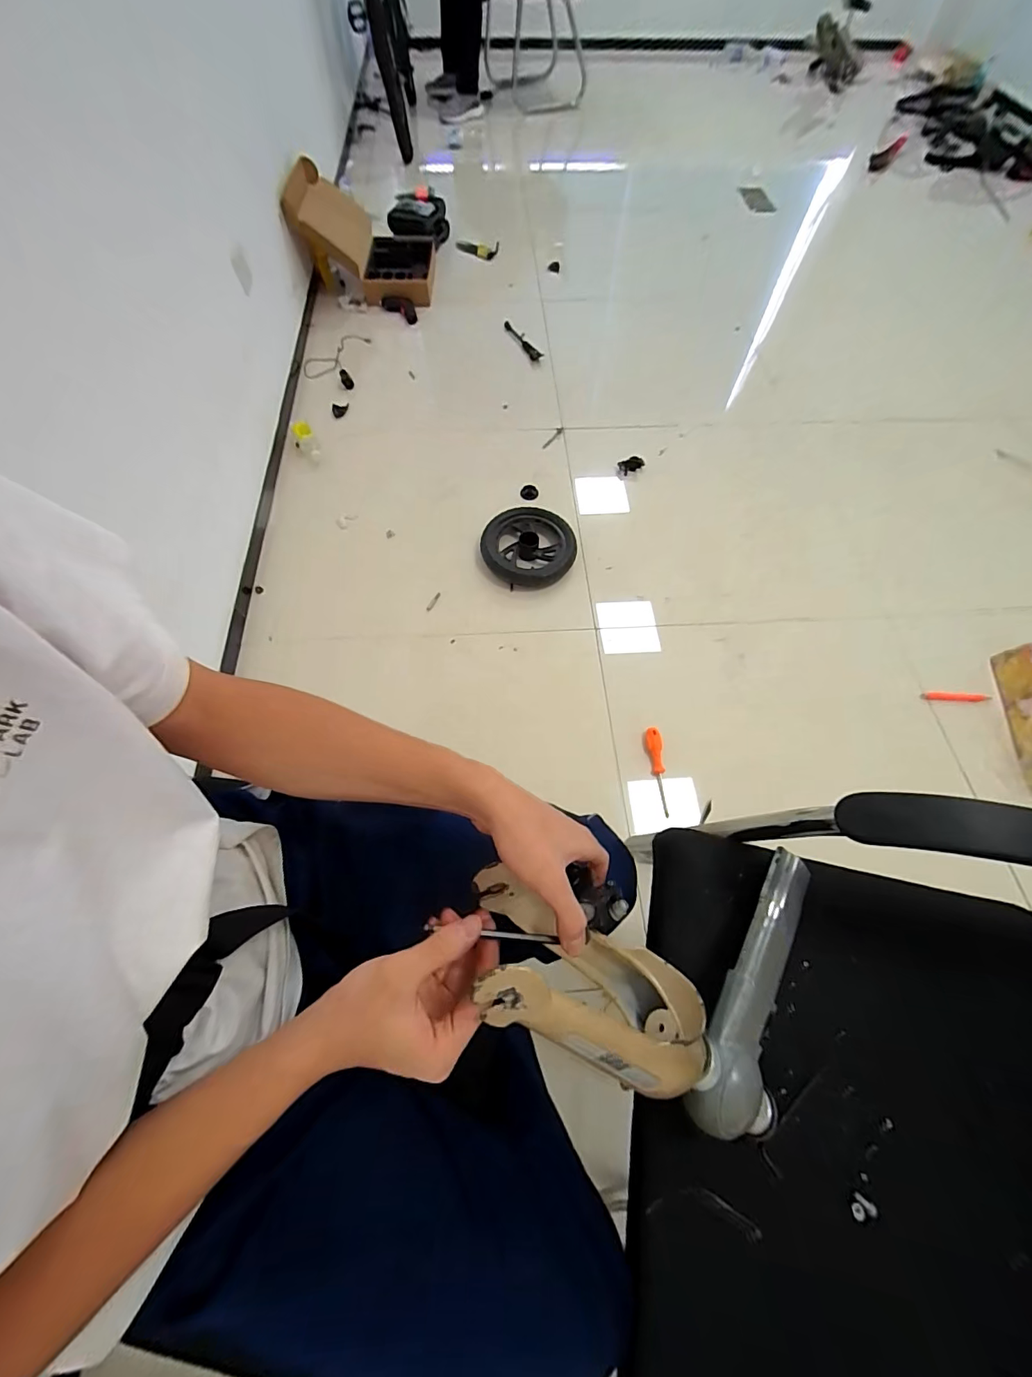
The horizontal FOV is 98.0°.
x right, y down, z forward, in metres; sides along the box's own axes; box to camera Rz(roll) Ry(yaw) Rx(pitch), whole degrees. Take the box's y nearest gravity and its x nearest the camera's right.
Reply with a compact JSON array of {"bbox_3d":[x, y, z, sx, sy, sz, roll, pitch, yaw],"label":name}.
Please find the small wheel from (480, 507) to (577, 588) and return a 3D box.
[{"bbox_3d":[0.036,-0.398,1.280,0.260,0.059,0.258,0,65,0],"label":"small wheel"}]

